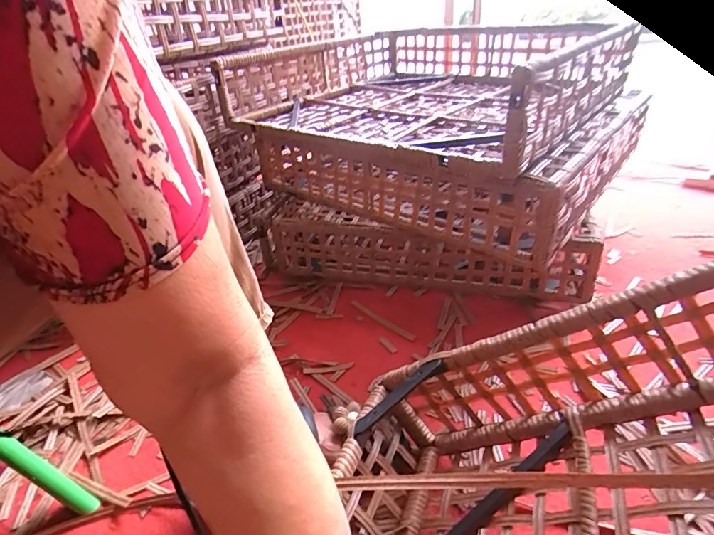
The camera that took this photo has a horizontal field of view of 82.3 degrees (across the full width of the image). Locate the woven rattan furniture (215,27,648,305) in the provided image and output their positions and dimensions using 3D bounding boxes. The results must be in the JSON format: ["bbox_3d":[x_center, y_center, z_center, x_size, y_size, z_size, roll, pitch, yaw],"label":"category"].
[{"bbox_3d":[0.153,-0.252,0.903,0.704,0.404,0.602,19,40,33],"label":"woven rattan furniture"}]

